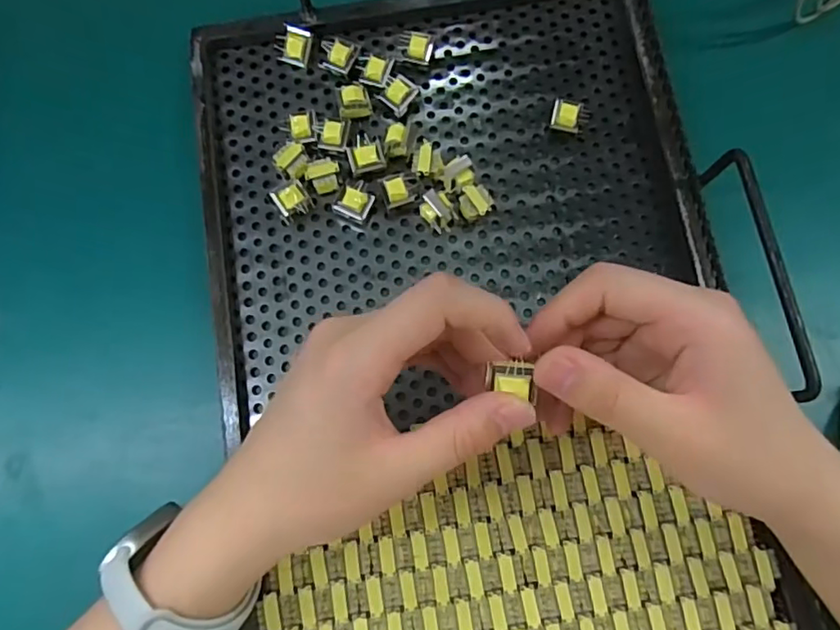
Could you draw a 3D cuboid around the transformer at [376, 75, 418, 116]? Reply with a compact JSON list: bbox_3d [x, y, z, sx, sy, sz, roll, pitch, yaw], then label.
[{"bbox_3d":[-0.014,-0.132,0.346,0.019,0.015,0.019,40,81,8],"label":"transformer"}]

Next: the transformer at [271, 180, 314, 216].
[{"bbox_3d":[-0.072,-0.064,0.331,0.019,0.019,0.018,-35,80,-7],"label":"transformer"}]

